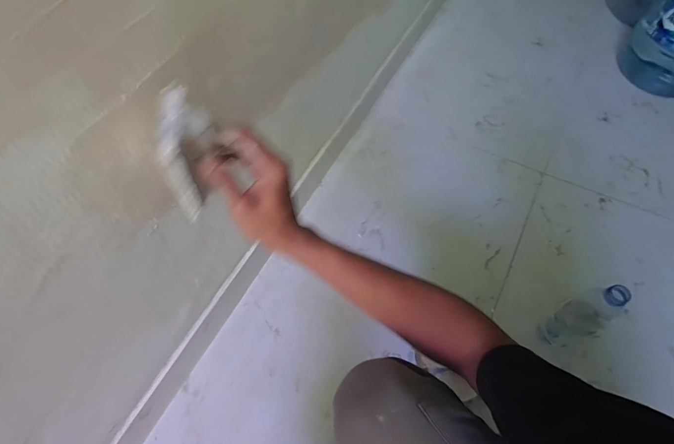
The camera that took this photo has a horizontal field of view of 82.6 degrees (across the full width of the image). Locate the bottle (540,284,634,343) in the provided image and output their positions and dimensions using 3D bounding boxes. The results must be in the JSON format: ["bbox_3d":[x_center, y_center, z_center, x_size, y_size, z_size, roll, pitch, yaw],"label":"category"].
[{"bbox_3d":[0.433,0.166,0.677,0.060,0.220,0.058,0,61,0],"label":"bottle"}]

